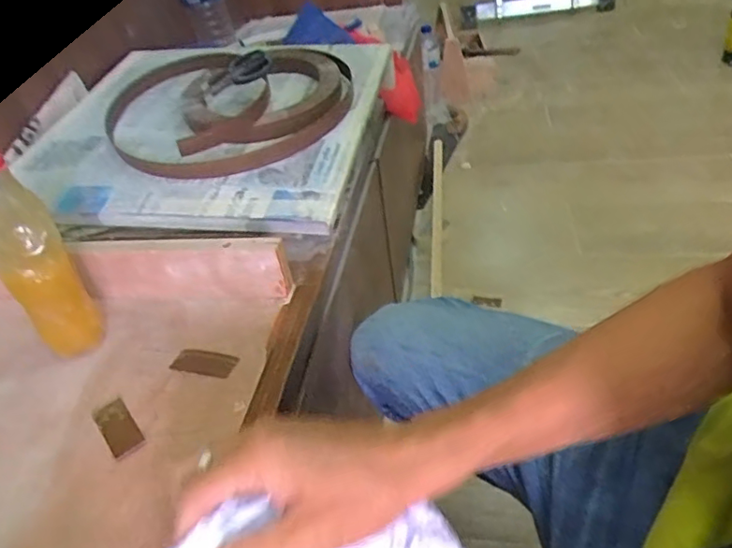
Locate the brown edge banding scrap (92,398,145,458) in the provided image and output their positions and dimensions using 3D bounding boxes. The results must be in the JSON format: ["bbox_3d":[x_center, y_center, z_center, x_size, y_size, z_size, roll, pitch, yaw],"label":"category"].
[{"bbox_3d":[-0.180,0.111,0.419,0.022,0.005,0.055,-30,42,-27],"label":"brown edge banding scrap"}]

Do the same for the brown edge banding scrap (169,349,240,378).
[{"bbox_3d":[-0.130,0.071,0.463,0.053,0.004,0.022,5,39,17],"label":"brown edge banding scrap"}]

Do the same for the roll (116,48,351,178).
[{"bbox_3d":[-0.178,-0.238,0.750,0.291,0.059,0.366,-19,37,-13],"label":"roll"}]

